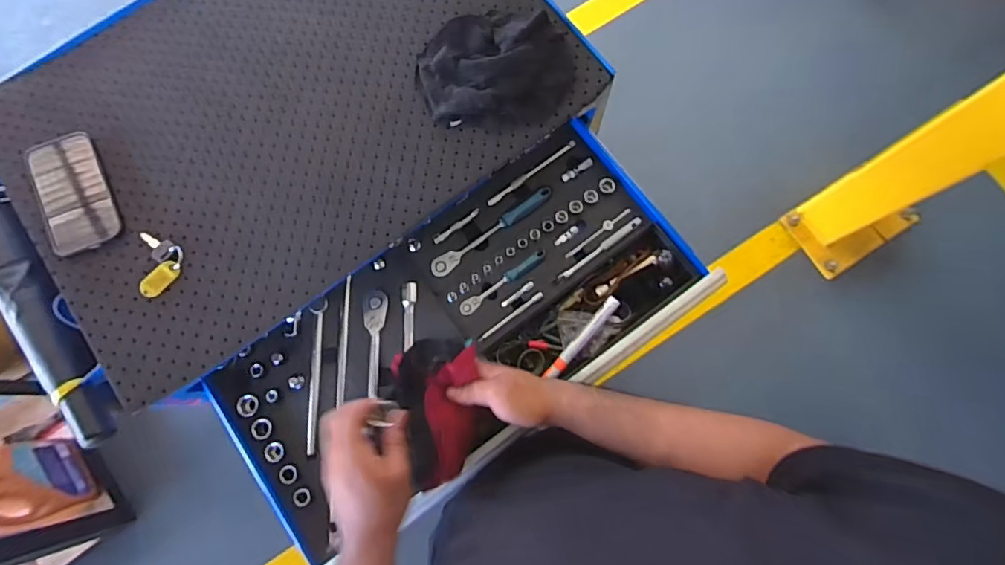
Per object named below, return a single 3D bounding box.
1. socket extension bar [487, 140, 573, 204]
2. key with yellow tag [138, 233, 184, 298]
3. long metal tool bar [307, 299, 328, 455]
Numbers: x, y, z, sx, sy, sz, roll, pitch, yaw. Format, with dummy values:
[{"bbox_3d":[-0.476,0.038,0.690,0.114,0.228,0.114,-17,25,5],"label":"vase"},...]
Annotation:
[{"bbox_3d":[0.039,-0.148,0.718,0.143,0.012,0.013,-37,80,-7],"label":"socket extension bar"},{"bbox_3d":[-0.393,-0.022,0.610,0.046,0.006,0.076,-8,78,-1],"label":"key with yellow tag"},{"bbox_3d":[-0.236,0.116,0.663,0.019,0.008,0.187,0,77,0],"label":"long metal tool bar"}]

